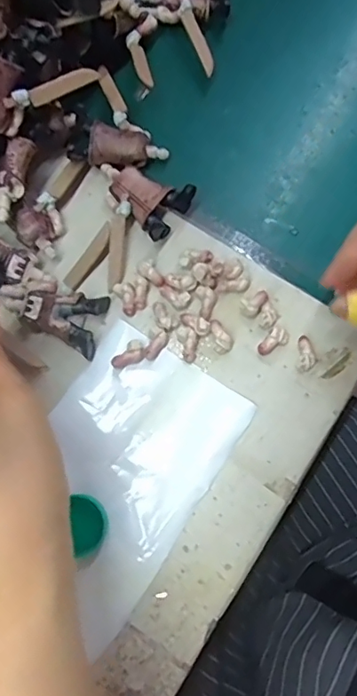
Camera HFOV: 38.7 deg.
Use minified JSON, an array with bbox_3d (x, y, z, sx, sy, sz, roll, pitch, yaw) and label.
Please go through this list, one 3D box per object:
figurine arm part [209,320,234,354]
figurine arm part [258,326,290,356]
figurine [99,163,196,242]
[{"bbox_3d":[0.024,-0.006,0.299,0.011,0.009,0.020,-33,80,-6],"label":"figurine arm part"},{"bbox_3d":[0.056,-0.003,0.297,0.011,0.008,0.020,41,81,8],"label":"figurine arm part"},{"bbox_3d":[-0.024,-0.093,0.311,0.059,0.022,0.037,36,81,8],"label":"figurine"}]

